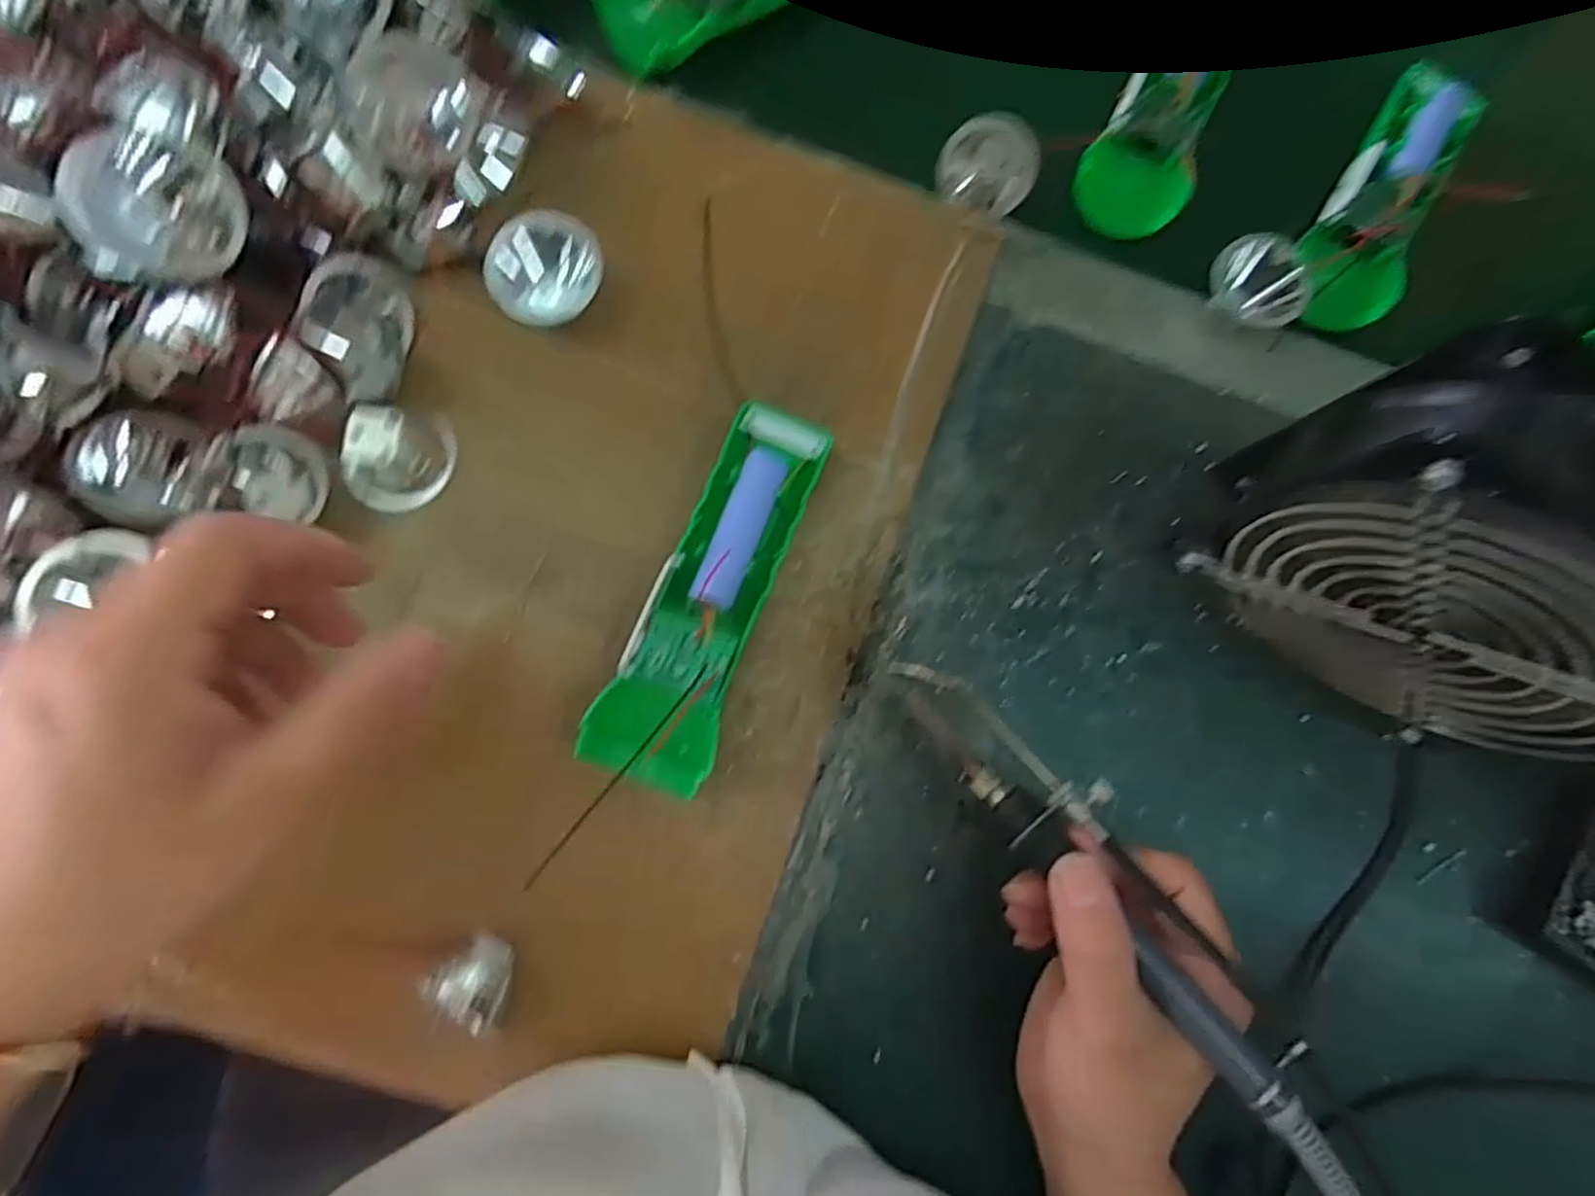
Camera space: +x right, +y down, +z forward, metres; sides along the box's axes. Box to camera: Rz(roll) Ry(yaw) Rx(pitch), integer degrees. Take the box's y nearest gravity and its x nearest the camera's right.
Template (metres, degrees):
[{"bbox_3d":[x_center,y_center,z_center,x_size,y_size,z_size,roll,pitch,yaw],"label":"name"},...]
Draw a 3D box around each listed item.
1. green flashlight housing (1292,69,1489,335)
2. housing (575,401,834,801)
[{"bbox_3d":[0.281,-0.194,0.356,0.043,0.033,0.137,30,80,1],"label":"green flashlight housing"},{"bbox_3d":[-0.032,-0.003,0.304,0.046,0.030,0.158,23,80,0],"label":"housing"}]

